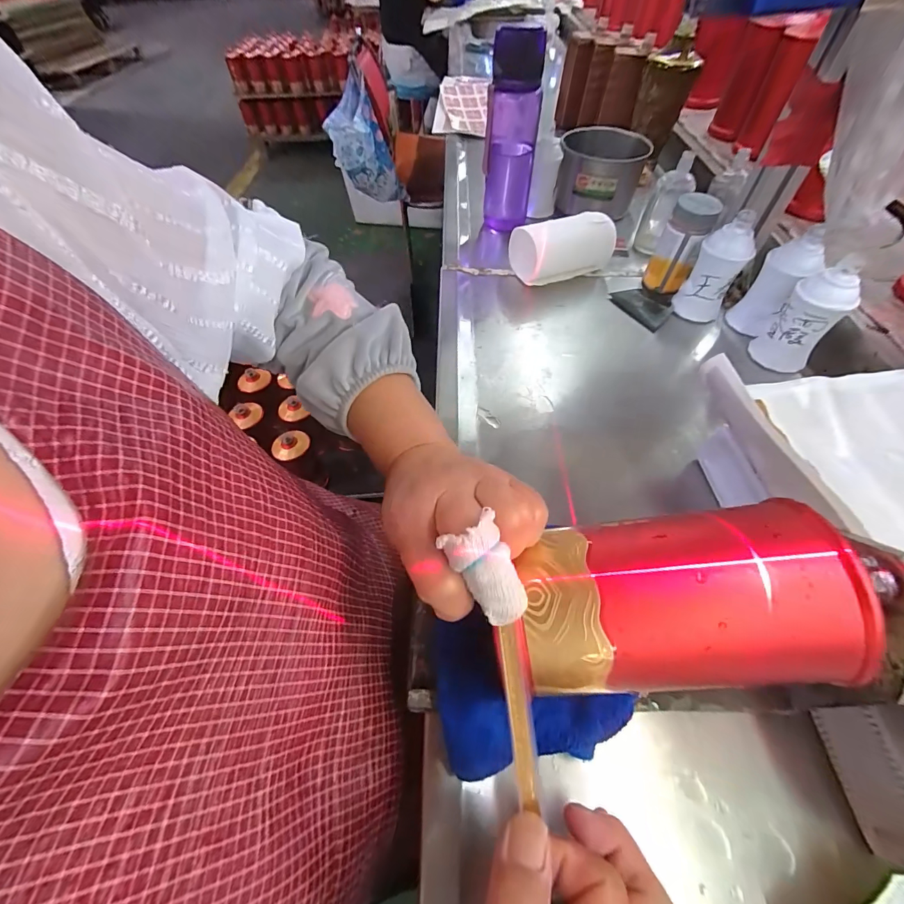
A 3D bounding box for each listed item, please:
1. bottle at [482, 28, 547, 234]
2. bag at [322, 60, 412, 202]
[{"bbox_3d":[0.085,-0.441,0.565,0.077,0.223,0.059,1,55,3],"label":"bottle"},{"bbox_3d":[-0.257,-0.896,1.164,0.206,0.284,0.088,-29,59,-17],"label":"bag"}]

